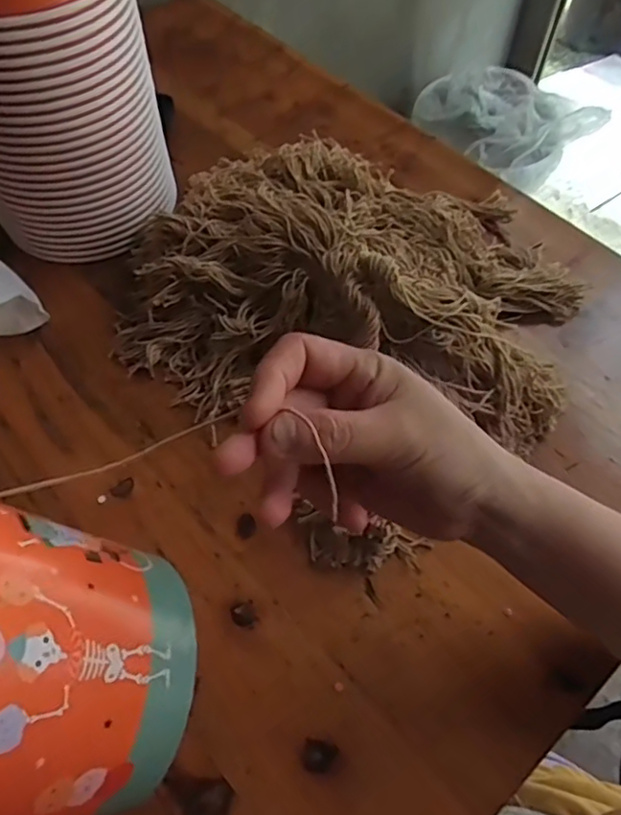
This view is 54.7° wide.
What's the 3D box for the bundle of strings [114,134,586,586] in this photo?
[{"bbox_3d":[0.045,-0.106,0.475,0.340,0.091,0.352,-40,67,-20],"label":"bundle of strings"}]

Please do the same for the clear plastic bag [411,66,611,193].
[{"bbox_3d":[0.361,-0.572,1.200,0.266,0.136,0.318,-29,63,-18],"label":"clear plastic bag"}]

